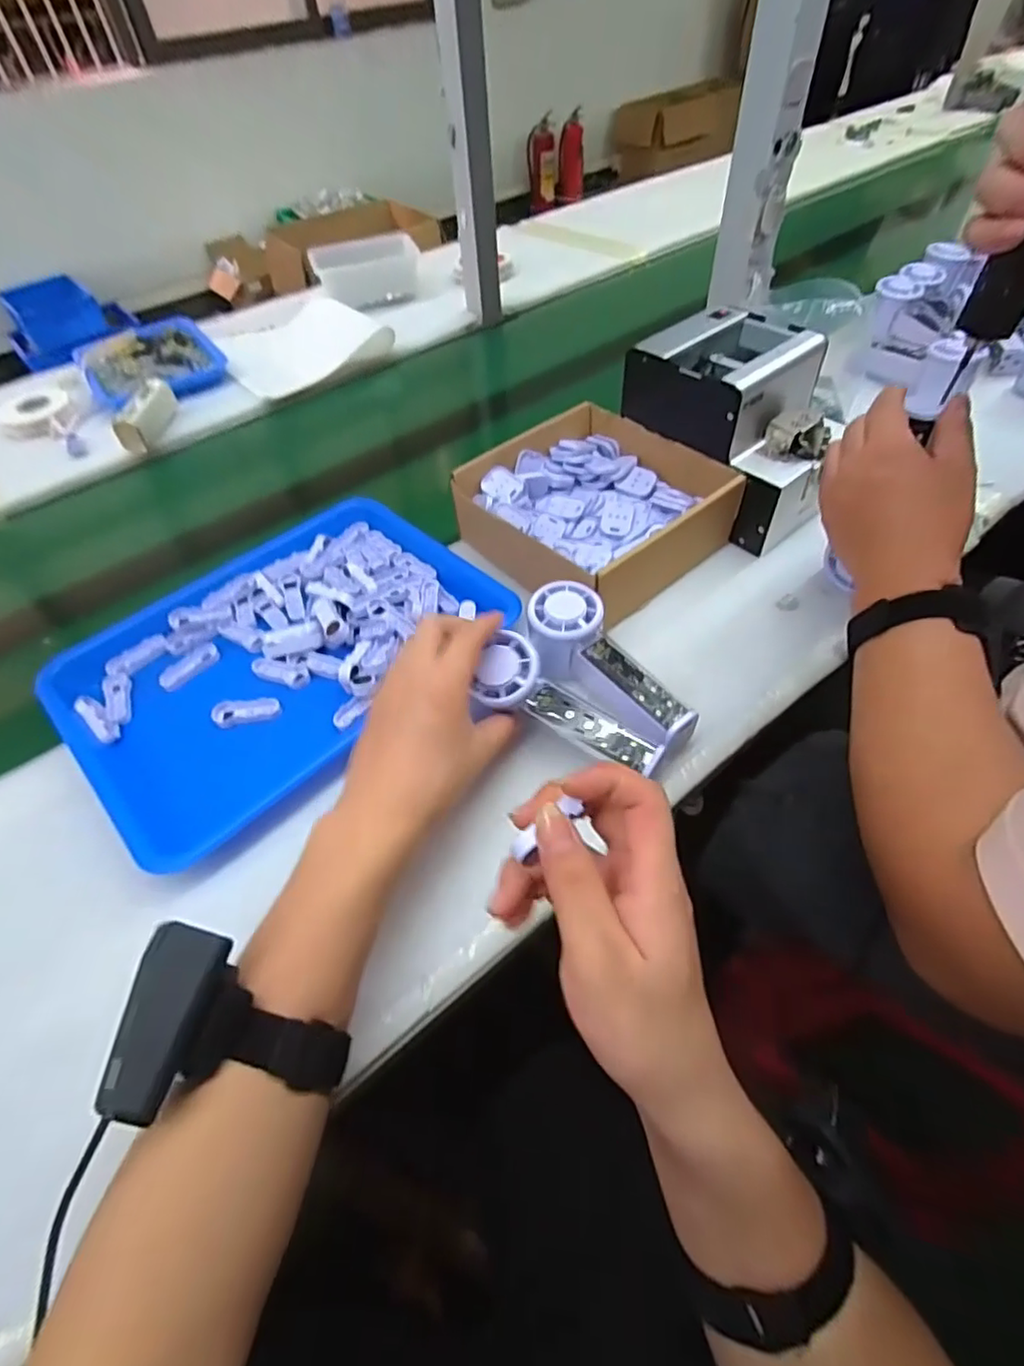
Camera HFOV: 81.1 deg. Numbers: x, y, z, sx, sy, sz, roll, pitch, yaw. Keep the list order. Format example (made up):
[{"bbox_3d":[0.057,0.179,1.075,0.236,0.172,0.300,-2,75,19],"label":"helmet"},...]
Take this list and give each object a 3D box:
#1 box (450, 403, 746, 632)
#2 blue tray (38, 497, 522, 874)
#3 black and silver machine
[{"bbox_3d":[0.076,-0.166,0.563,0.194,0.063,0.202,-35,57,-21],"label":"box"},{"bbox_3d":[-0.192,-0.027,0.518,0.260,0.049,0.336,36,62,28],"label":"blue tray"},{"bbox_3d":[0.221,-0.247,0.575,0.141,0.139,0.183,-34,57,-21],"label":"black and silver machine"}]

